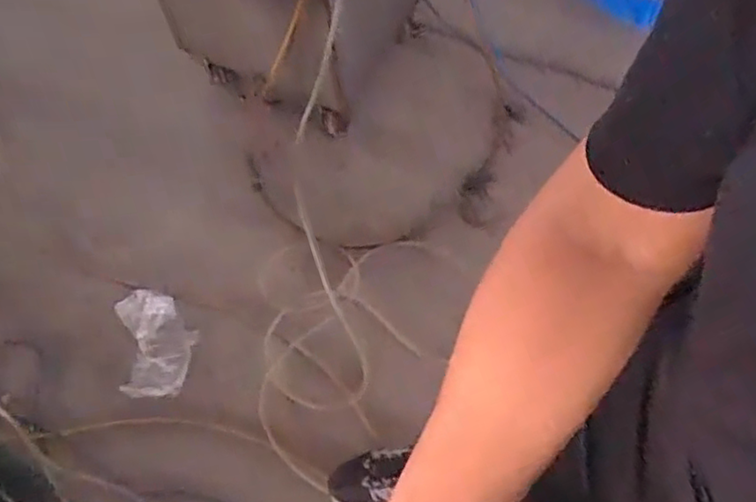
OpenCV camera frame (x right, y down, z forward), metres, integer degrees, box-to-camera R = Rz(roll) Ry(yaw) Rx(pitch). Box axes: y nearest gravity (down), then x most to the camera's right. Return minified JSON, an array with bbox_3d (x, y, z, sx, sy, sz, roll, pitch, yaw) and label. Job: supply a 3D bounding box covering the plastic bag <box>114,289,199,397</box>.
[{"bbox_3d":[-0.500,0.198,1.469,0.166,0.102,0.249,-12,62,-4],"label":"plastic bag"}]

